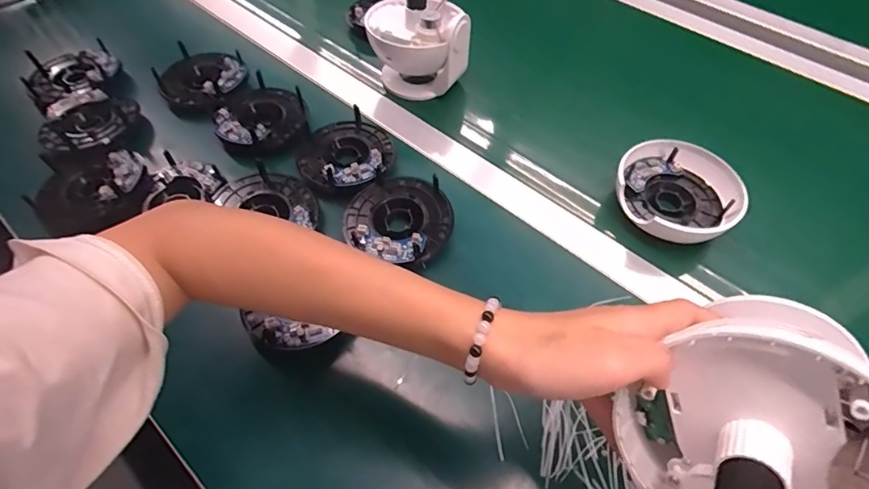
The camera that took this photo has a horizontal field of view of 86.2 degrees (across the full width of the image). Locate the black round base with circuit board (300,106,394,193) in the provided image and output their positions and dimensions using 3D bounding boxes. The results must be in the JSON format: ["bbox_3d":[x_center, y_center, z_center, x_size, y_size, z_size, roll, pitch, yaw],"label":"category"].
[{"bbox_3d":[-0.091,-0.099,0.486,0.094,0.027,0.101,3,56,1],"label":"black round base with circuit board"}]

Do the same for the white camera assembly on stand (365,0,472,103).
[{"bbox_3d":[-0.020,-0.245,0.555,0.113,0.117,0.104,-4,56,-4],"label":"white camera assembly on stand"}]

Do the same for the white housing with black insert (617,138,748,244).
[{"bbox_3d":[0.237,-0.050,0.457,0.112,0.030,0.115,1,56,-1],"label":"white housing with black insert"}]

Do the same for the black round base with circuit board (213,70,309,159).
[{"bbox_3d":[-0.196,-0.143,0.518,0.102,0.032,0.095,1,56,-1],"label":"black round base with circuit board"}]

